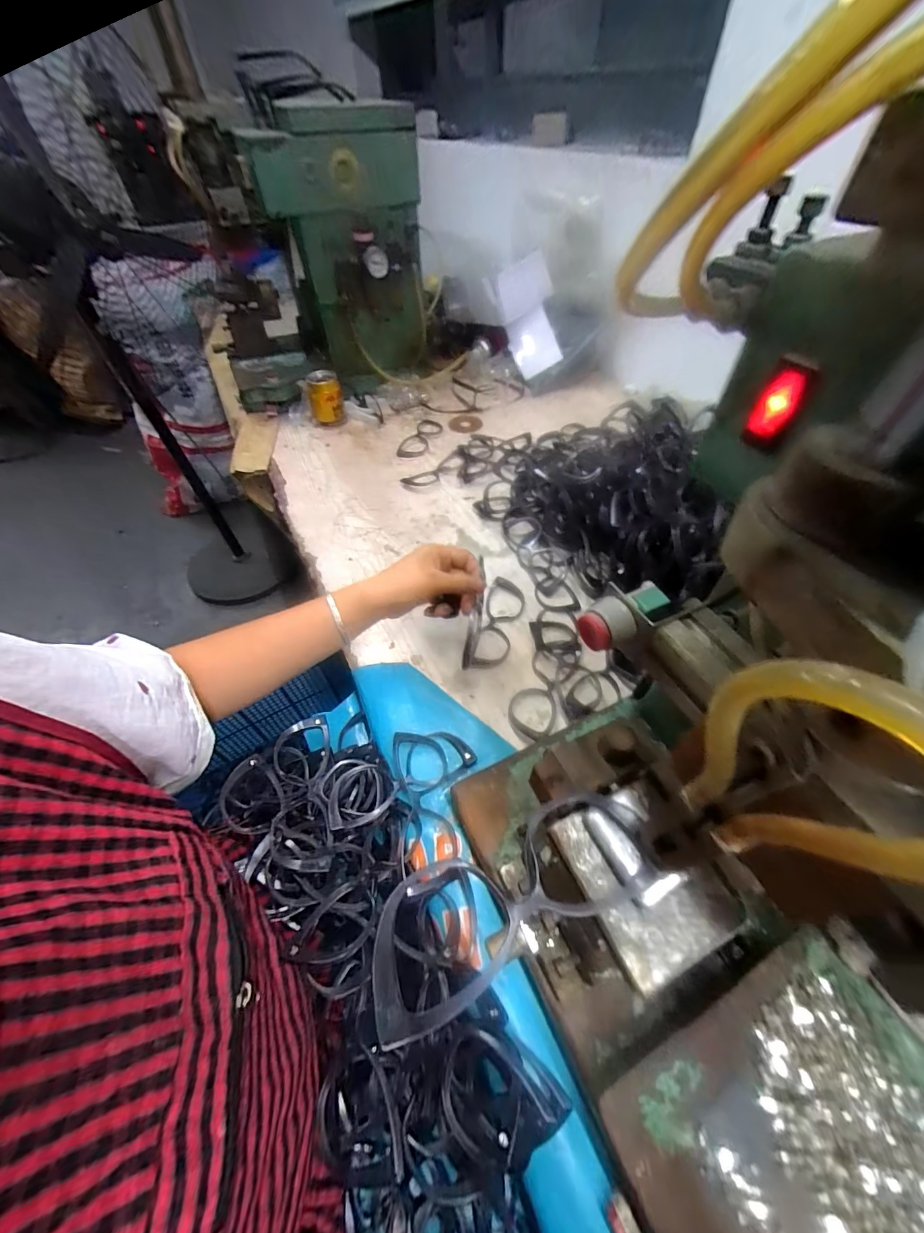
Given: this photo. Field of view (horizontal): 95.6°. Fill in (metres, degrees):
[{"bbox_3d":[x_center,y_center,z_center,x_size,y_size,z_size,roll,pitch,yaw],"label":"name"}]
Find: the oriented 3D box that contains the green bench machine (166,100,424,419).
[{"bbox_3d":[-0.289,-0.660,0.796,0.397,0.389,0.301,-18,53,-11],"label":"green bench machine"}]

